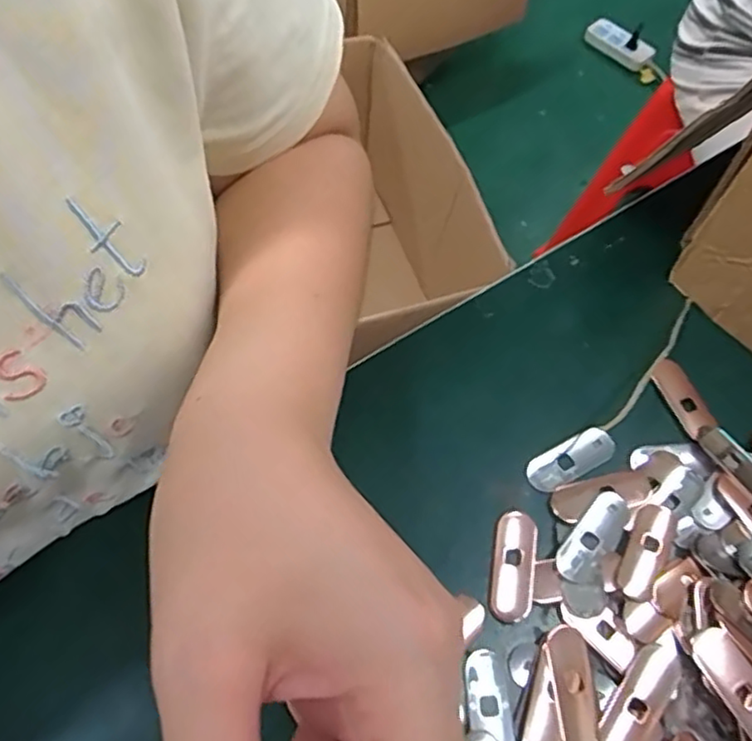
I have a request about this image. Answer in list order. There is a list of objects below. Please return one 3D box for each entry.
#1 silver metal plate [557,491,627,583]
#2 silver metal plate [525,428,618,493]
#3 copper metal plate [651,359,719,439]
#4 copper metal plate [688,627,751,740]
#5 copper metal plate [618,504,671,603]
[{"bbox_3d":[0.104,0.080,0.310,0.018,0.004,0.049,35,66,14],"label":"silver metal plate"},{"bbox_3d":[0.099,0.045,0.332,0.049,0.006,0.019,-25,67,-15],"label":"silver metal plate"},{"bbox_3d":[0.165,0.013,0.349,0.018,0.004,0.043,-18,66,-12],"label":"copper metal plate"},{"bbox_3d":[0.154,0.134,0.273,0.018,0.004,0.050,-23,67,-14],"label":"copper metal plate"},{"bbox_3d":[0.128,0.085,0.307,0.016,0.005,0.051,29,65,11],"label":"copper metal plate"}]

